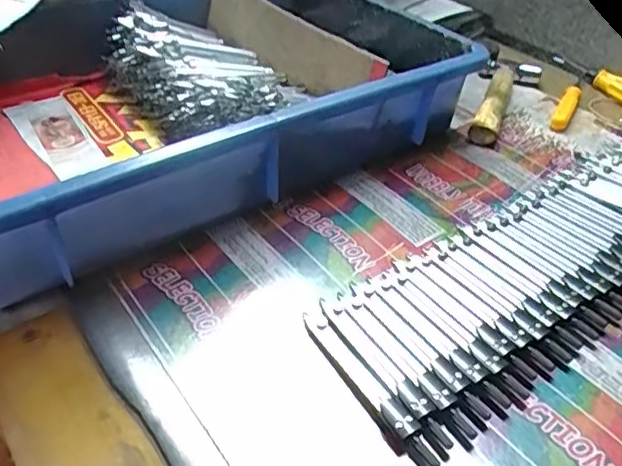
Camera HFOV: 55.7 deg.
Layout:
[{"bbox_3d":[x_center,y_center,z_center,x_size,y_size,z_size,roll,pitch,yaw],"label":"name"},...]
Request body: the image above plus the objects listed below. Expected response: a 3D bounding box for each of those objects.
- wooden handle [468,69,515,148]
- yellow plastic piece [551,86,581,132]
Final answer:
[{"bbox_3d":[0.174,-0.122,0.551,0.022,0.019,0.134,17,43,17],"label":"wooden handle"},{"bbox_3d":[0.242,-0.119,0.558,0.015,0.015,0.079,20,44,20],"label":"yellow plastic piece"}]

